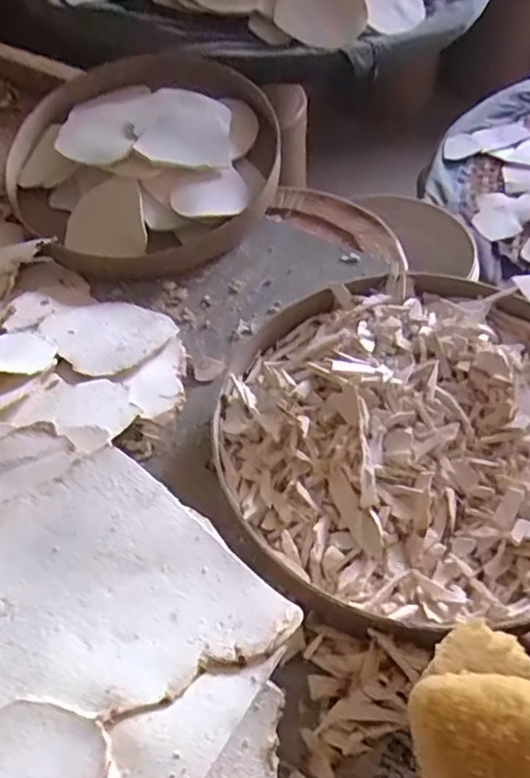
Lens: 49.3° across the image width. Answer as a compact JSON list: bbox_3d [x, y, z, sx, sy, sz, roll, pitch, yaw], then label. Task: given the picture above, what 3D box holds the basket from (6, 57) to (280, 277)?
[{"bbox_3d":[-0.137,-0.269,0.662,0.289,0.095,0.297,-2,53,2],"label":"basket"}]

